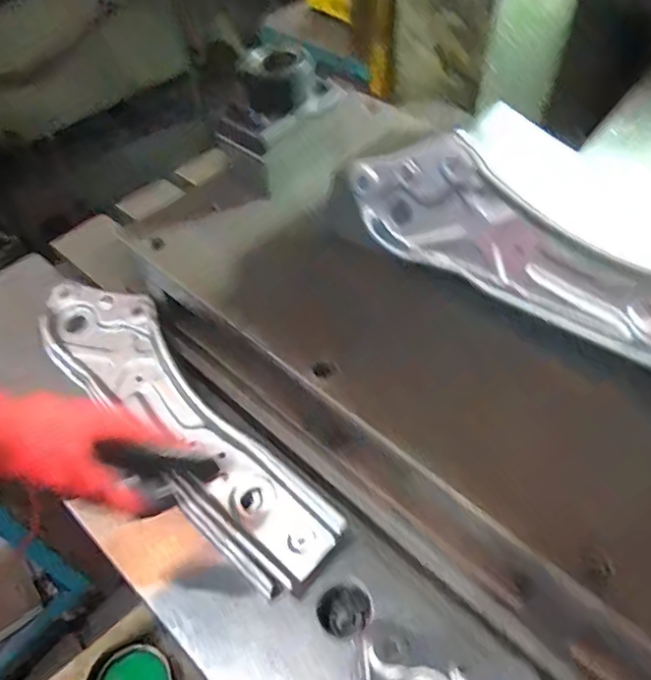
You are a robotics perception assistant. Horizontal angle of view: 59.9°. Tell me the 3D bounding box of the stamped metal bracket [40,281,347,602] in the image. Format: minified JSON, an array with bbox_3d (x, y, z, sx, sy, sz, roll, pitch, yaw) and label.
[{"bbox_3d":[-0.161,0.075,0.584,0.101,0.038,0.430,-37,61,-24],"label":"stamped metal bracket"}]

